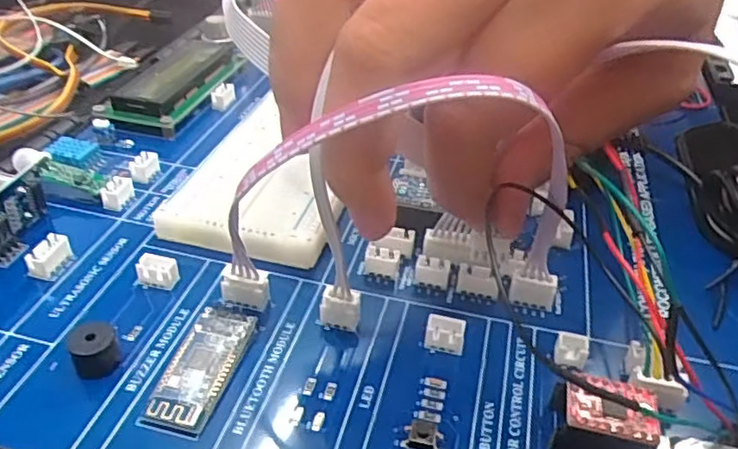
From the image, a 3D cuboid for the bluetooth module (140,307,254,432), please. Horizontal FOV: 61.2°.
[{"bbox_3d":[-0.043,0.034,0.165,0.019,0.006,0.042,8,36,9],"label":"bluetooth module"}]

